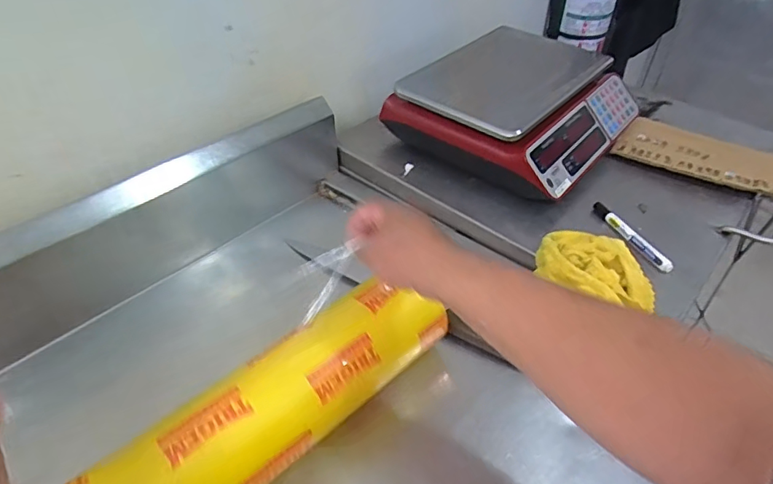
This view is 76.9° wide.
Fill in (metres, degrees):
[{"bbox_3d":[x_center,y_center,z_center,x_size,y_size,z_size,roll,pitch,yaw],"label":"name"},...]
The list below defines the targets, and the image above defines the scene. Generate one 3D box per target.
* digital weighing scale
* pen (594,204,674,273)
[{"bbox_3d":[0.217,-0.230,0.823,0.312,0.128,0.316,29,49,28],"label":"digital weighing scale"},{"bbox_3d":[0.337,-0.009,0.671,0.015,0.018,0.143,-14,45,-16],"label":"pen"}]

